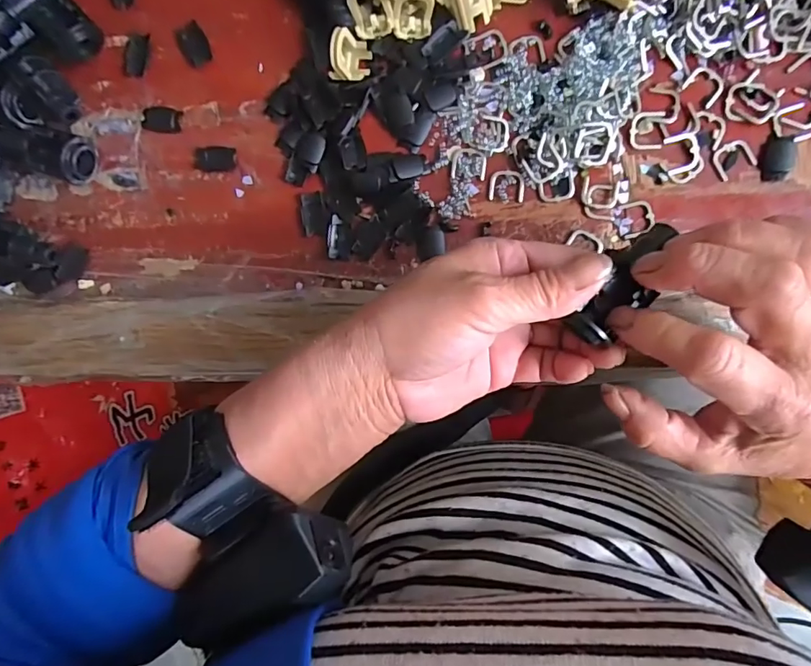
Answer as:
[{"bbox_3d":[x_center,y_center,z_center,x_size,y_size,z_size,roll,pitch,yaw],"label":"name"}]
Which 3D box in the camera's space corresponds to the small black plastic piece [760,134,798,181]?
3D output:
[{"bbox_3d":[0.193,-0.091,0.255,0.016,0.004,0.023,12,95,7],"label":"small black plastic piece"}]

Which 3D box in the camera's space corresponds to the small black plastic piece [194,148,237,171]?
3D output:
[{"bbox_3d":[-0.110,-0.101,0.285,0.025,0.004,0.012,-1,93,8],"label":"small black plastic piece"}]

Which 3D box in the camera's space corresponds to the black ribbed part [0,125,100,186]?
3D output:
[{"bbox_3d":[-0.211,-0.105,0.288,0.058,0.022,0.027,15,95,6],"label":"black ribbed part"}]

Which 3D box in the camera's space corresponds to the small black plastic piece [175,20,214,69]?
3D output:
[{"bbox_3d":[-0.122,-0.166,0.284,0.017,0.004,0.024,-26,90,8],"label":"small black plastic piece"}]

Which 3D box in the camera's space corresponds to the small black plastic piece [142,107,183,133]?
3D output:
[{"bbox_3d":[-0.143,-0.125,0.288,0.024,0.004,0.014,9,95,7],"label":"small black plastic piece"}]

